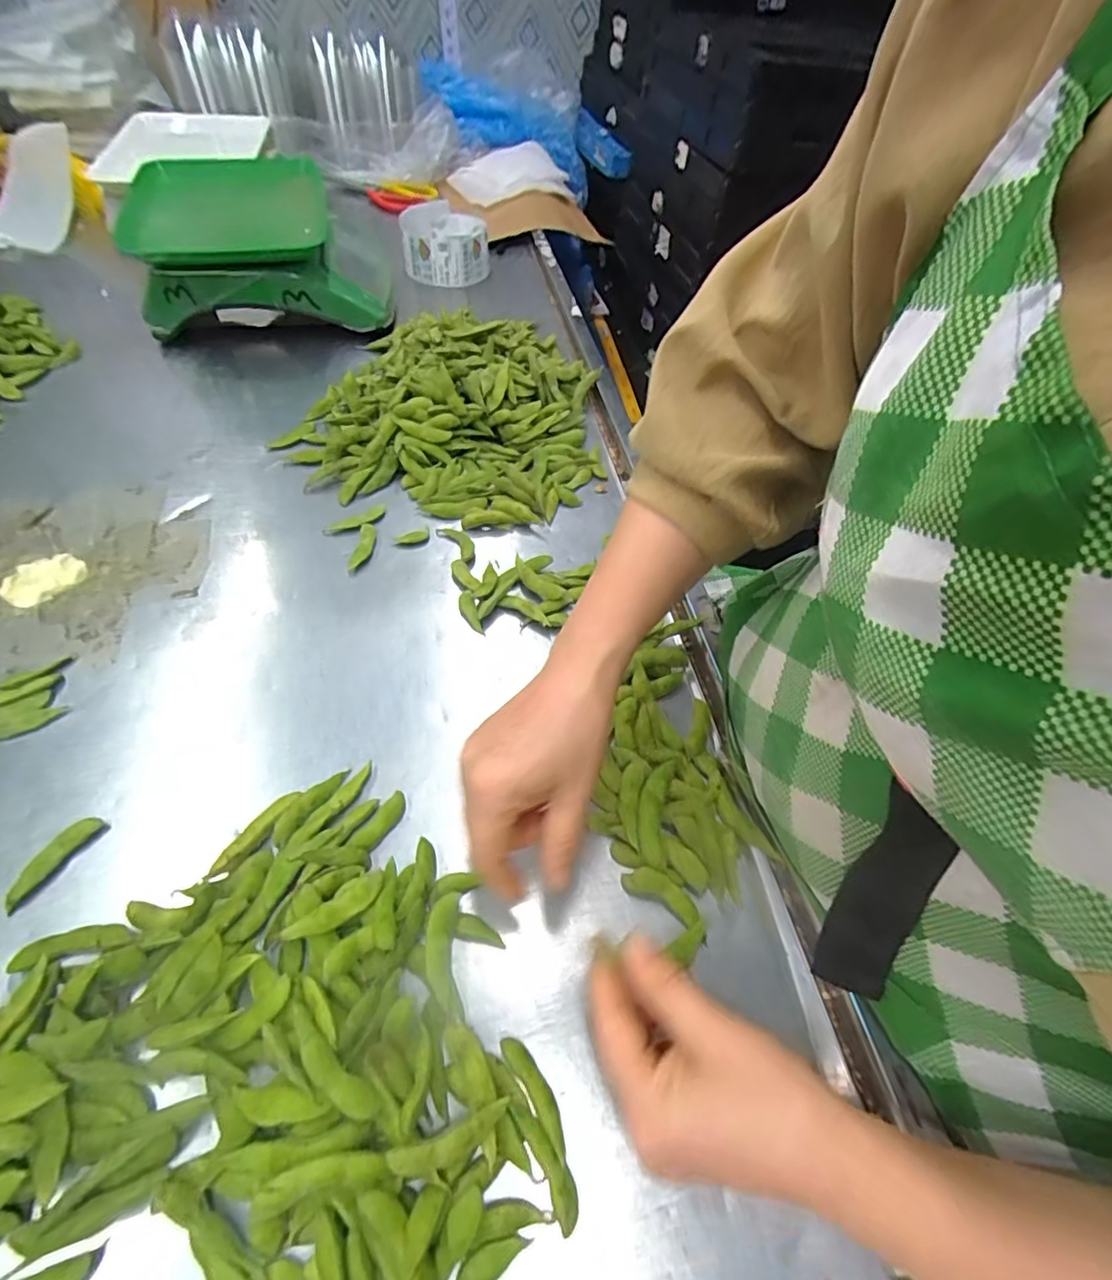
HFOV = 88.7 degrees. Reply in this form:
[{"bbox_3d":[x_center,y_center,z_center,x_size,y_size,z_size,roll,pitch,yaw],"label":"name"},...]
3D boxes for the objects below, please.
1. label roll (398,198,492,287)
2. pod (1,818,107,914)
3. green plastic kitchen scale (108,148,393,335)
[{"bbox_3d":[-0.164,-0.597,0.854,0.122,0.074,0.130,-2,54,-7],"label":"label roll"},{"bbox_3d":[-0.313,0.136,0.352,0.013,0.010,0.060,26,56,13],"label":"pod"},{"bbox_3d":[-0.369,-0.504,0.740,0.272,0.129,0.271,-7,55,-10],"label":"green plastic kitchen scale"}]

